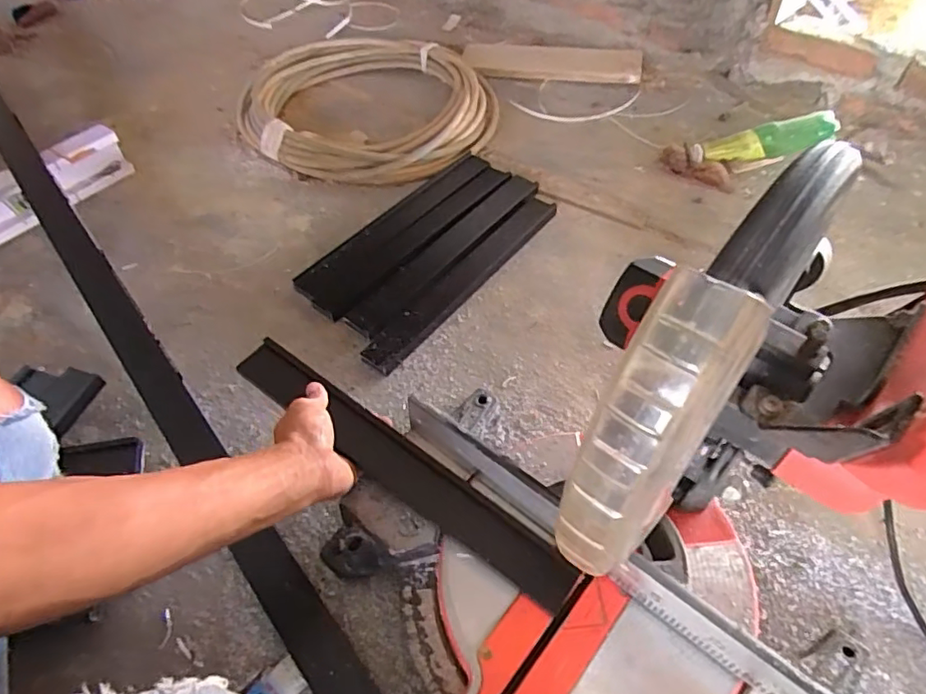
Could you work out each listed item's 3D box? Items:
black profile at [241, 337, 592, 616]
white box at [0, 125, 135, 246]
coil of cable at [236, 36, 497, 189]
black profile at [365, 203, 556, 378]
[{"bbox_3d":[-0.064,0.110,0.554,0.377,0.035,0.048,33,60,18],"label":"black profile"},{"bbox_3d":[-0.671,-0.250,0.938,0.059,0.085,0.278,32,60,24],"label":"white box"},{"bbox_3d":[-0.184,-0.457,1.102,0.492,0.057,0.414,5,52,6],"label":"coil of cable"},{"bbox_3d":[0.007,-0.099,0.835,0.056,0.019,0.386,33,60,25],"label":"black profile"}]

